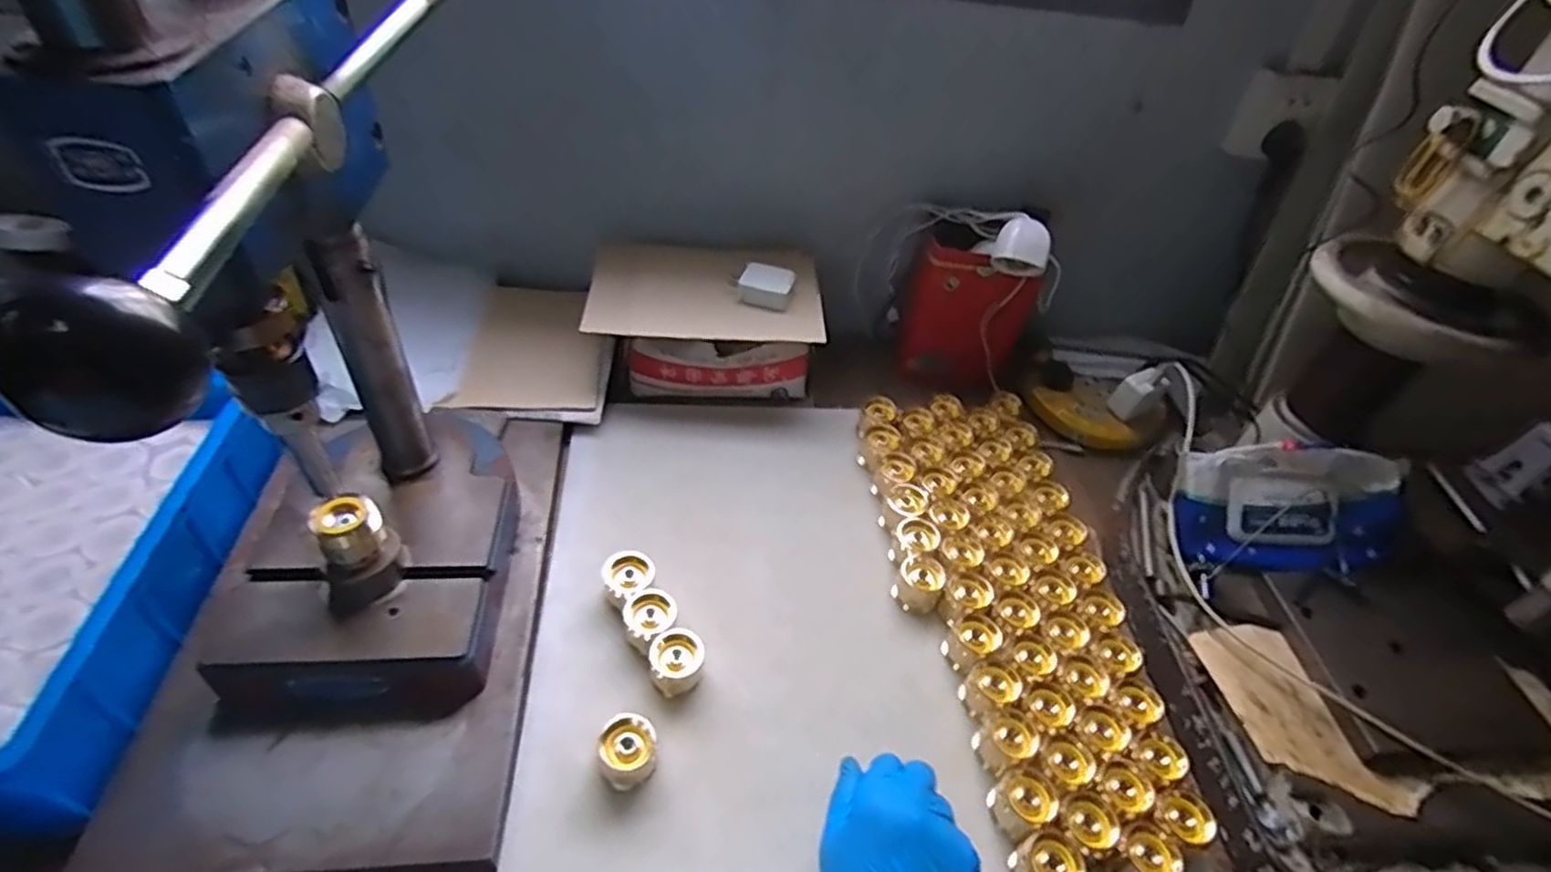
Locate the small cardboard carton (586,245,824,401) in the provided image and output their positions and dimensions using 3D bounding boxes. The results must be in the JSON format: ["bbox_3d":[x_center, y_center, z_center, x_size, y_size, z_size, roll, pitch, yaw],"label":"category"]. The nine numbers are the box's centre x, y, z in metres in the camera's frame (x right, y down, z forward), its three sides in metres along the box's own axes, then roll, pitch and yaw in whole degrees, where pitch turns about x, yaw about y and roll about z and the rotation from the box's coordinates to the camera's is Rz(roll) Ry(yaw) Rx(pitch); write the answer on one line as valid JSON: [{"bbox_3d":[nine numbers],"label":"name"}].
[{"bbox_3d":[-0.081,-0.127,0.835,0.249,0.130,0.166,2,45,-5],"label":"small cardboard carton"}]

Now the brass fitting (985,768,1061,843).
[{"bbox_3d":[0.179,0.269,0.530,0.042,0.051,0.039,-25,53,-28],"label":"brass fitting"}]

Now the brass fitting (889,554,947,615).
[{"bbox_3d":[0.131,0.134,0.660,0.040,0.036,0.042,4,45,-4],"label":"brass fitting"}]

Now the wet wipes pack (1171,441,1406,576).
[{"bbox_3d":[0.461,0.065,0.658,0.178,0.115,0.038,5,8,3],"label":"wet wipes pack"}]

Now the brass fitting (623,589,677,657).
[{"bbox_3d":[-0.102,0.153,0.597,0.041,0.031,0.042,4,45,-4],"label":"brass fitting"}]

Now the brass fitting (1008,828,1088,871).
[{"bbox_3d":[0.186,0.297,0.499,0.035,0.038,0.038,4,45,-4],"label":"brass fitting"}]

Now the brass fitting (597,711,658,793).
[{"bbox_3d":[-0.106,0.228,0.523,0.041,0.035,0.043,4,45,-4],"label":"brass fitting"}]

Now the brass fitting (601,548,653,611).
[{"bbox_3d":[-0.125,0.123,0.619,0.040,0.034,0.044,-31,56,-32],"label":"brass fitting"}]

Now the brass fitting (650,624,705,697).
[{"bbox_3d":[-0.078,0.178,0.574,0.040,0.041,0.038,4,45,-4],"label":"brass fitting"}]

